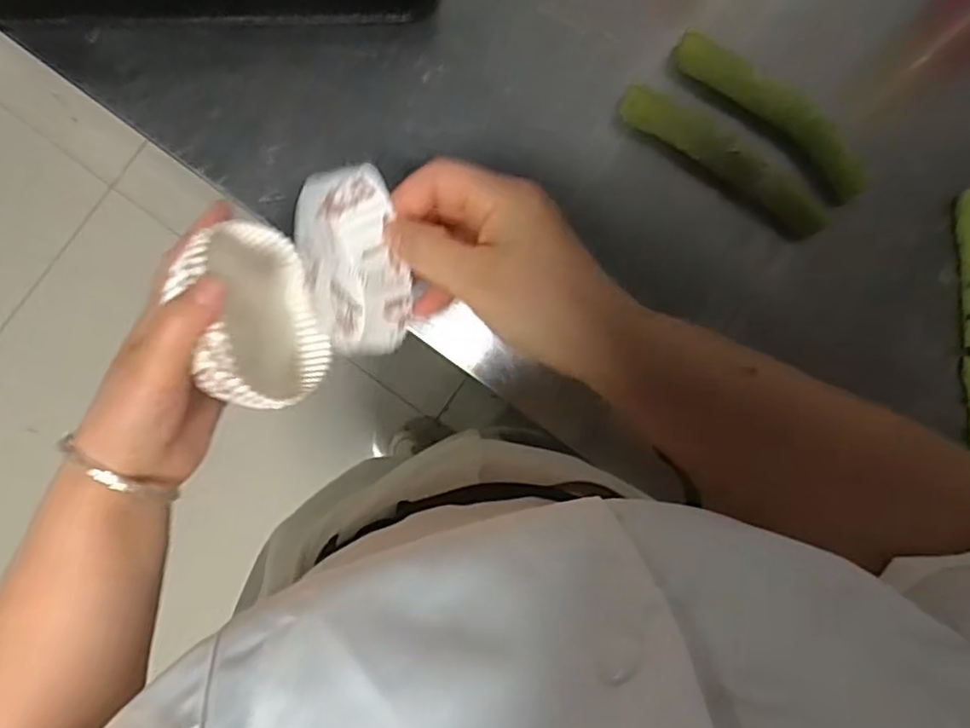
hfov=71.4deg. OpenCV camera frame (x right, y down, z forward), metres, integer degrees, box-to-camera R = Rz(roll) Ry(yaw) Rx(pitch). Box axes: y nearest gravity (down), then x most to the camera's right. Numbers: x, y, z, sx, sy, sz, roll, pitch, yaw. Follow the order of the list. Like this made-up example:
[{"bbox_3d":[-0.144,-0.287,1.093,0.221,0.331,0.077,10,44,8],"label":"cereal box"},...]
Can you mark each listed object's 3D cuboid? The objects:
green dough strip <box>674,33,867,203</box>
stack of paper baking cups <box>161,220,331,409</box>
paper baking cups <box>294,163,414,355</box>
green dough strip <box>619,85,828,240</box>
[{"bbox_3d":[0.246,-0.212,0.571,0.198,0.030,0.029,37,88,-2],"label":"green dough strip"},{"bbox_3d":[-0.134,-0.026,0.391,0.058,0.095,0.099,-17,90,-3],"label":"stack of paper baking cups"},{"bbox_3d":[-0.065,-0.049,0.334,0.047,0.041,0.086,-10,90,-3],"label":"paper baking cups"},{"bbox_3d":[0.203,-0.171,0.576,0.199,0.031,0.033,33,88,-2],"label":"green dough strip"}]

